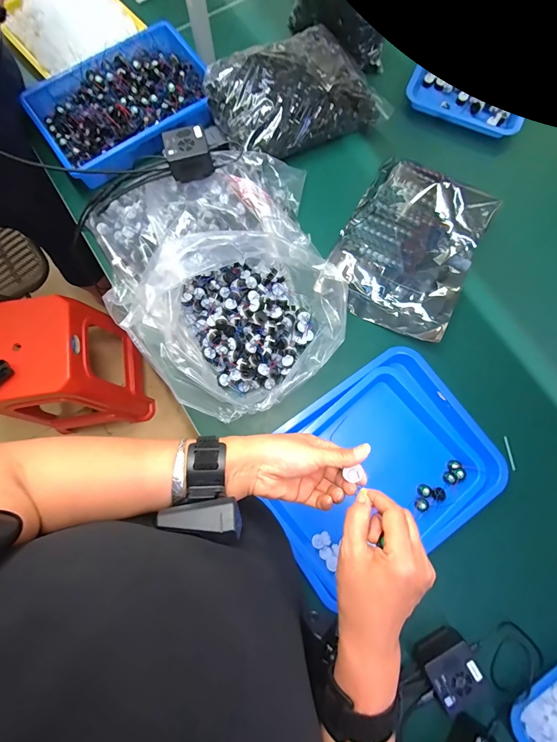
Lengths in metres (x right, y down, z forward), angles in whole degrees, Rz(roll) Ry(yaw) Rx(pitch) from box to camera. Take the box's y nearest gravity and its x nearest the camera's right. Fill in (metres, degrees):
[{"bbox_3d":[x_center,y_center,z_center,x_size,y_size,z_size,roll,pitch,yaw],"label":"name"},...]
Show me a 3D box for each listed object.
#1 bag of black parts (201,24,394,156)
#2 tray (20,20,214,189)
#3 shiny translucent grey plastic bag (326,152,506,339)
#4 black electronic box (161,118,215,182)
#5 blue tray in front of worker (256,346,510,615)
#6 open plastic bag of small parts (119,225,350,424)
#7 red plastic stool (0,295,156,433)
[{"bbox_3d":[0.037,-0.578,0.675,0.345,0.091,0.215,-26,80,-5],"label":"bag of black parts"},{"bbox_3d":[-0.322,-0.579,0.708,0.367,0.051,0.260,-36,81,-7],"label":"tray"},{"bbox_3d":[0.257,-0.249,0.636,0.251,0.043,0.339,28,84,6],"label":"shiny translucent grey plastic bag"},{"bbox_3d":[-0.164,-0.395,0.591,0.076,0.043,0.076,-16,79,-3],"label":"black electronic box"},{"bbox_3d":[0.168,0.164,0.561,0.377,0.047,0.297,-35,81,-7],"label":"blue tray in front of worker"},{"bbox_3d":[-0.047,-0.097,0.539,0.284,0.161,0.348,39,81,7],"label":"open plastic bag of small parts"},{"bbox_3d":[-0.685,0.000,1.086,0.328,0.445,0.338,-13,79,-3],"label":"red plastic stool"}]

